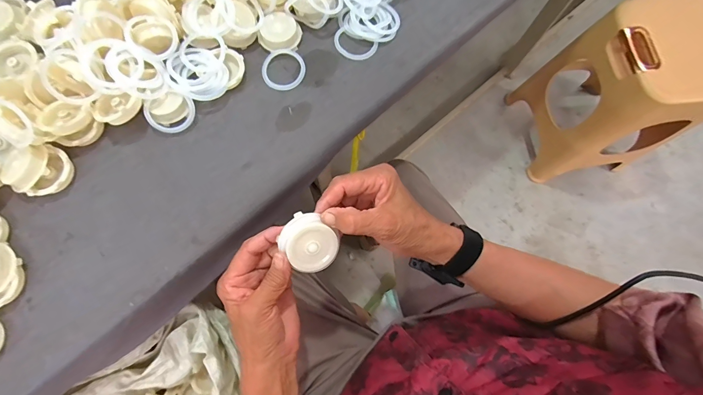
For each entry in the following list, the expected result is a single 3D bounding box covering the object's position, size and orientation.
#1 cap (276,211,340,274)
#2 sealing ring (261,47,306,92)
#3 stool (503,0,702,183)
[{"bbox_3d":[-0.040,0.043,0.318,0.045,0.021,0.057,-40,111,-6],"label":"cap"},{"bbox_3d":[-0.092,-0.172,0.446,0.058,0.008,0.058,0,75,-2],"label":"sealing ring"},{"bbox_3d":[0.730,-0.286,0.963,0.268,0.509,0.321,-9,76,-4],"label":"stool"}]

